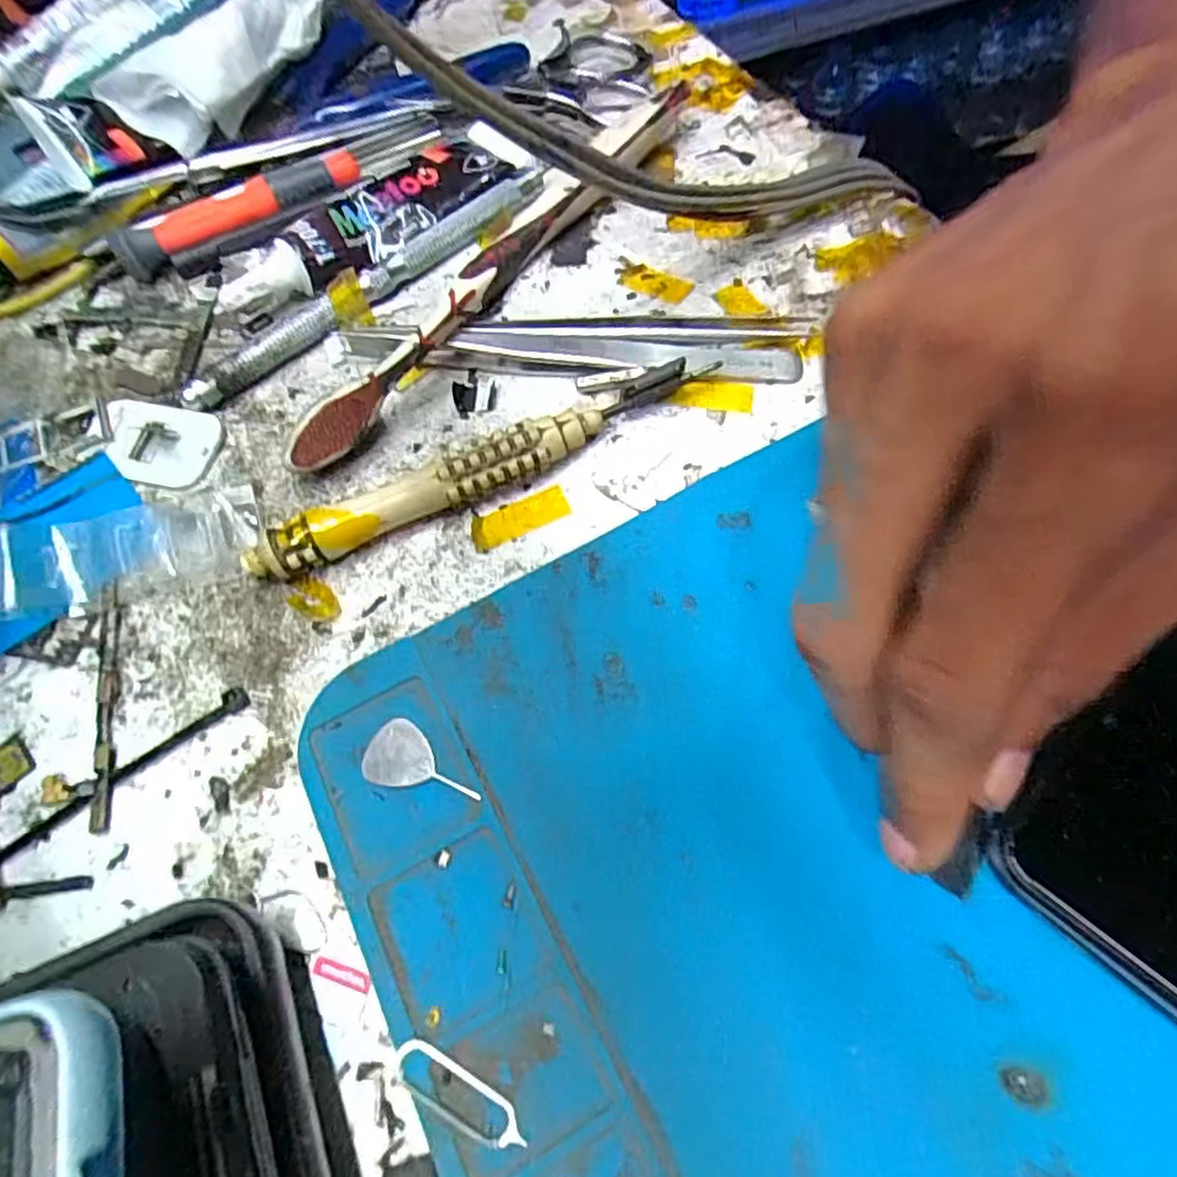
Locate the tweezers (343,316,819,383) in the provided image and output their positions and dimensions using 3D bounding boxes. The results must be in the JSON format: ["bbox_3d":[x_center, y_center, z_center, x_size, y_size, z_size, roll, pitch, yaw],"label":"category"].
[{"bbox_3d":[-0.005,-0.069,0.193,0.132,0.009,0.021,0,64,4],"label":"tweezers"}]

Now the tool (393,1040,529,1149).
[{"bbox_3d":[-0.023,0.089,0.120,0.026,0.004,0.008,27,69,15],"label":"tool"}]

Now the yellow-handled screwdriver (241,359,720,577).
[{"bbox_3d":[-0.026,-0.030,0.174,0.120,0.013,0.012,-24,65,-8],"label":"yellow-handled screwdriver"}]

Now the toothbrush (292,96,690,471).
[{"bbox_3d":[-0.025,-0.095,0.204,0.015,0.017,0.169,32,70,17],"label":"toothbrush"}]

